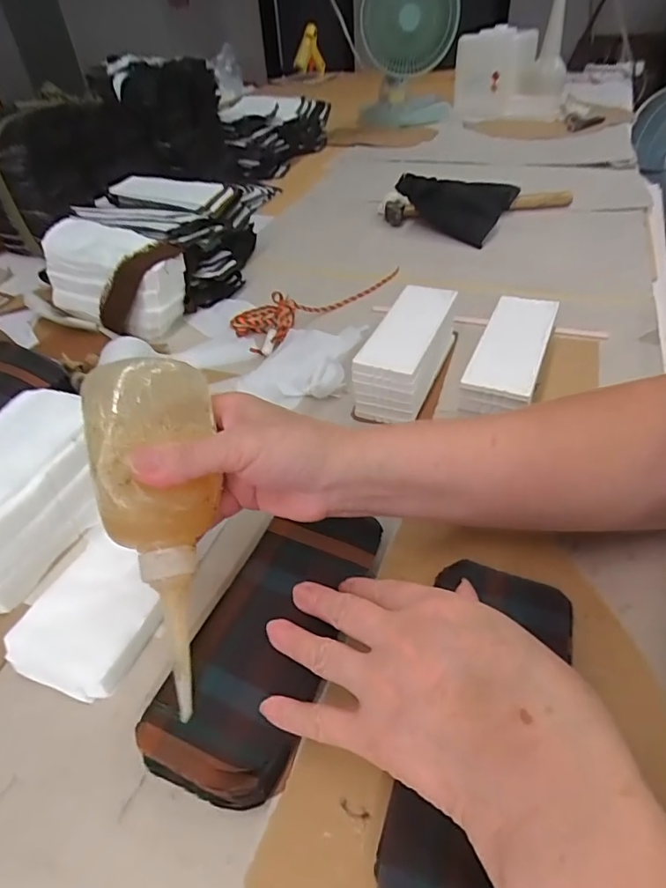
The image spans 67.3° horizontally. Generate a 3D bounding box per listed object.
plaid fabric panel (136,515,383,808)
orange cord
[{"bbox_3d":[-0.034,0.105,0.289,0.074,0.018,0.170,13,45,20],"label":"plaid fabric panel"},{"bbox_3d":[-0.021,-0.177,0.594,0.083,0.028,0.233,31,54,34],"label":"orange cord"}]

